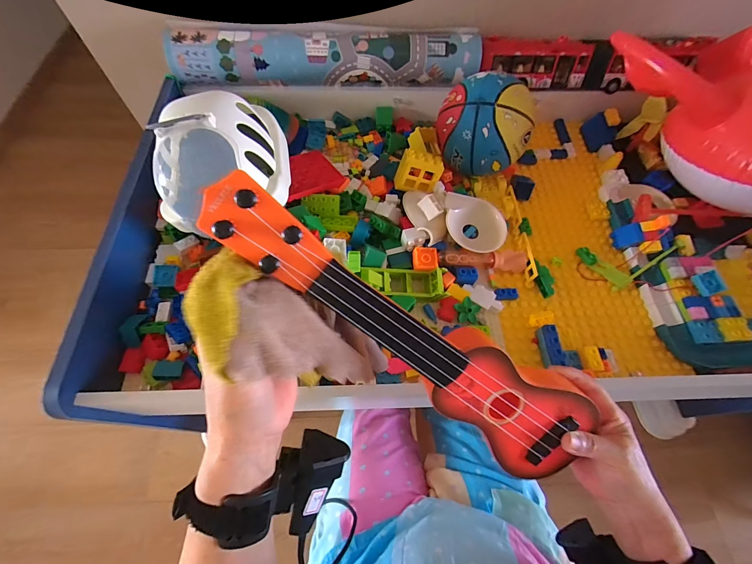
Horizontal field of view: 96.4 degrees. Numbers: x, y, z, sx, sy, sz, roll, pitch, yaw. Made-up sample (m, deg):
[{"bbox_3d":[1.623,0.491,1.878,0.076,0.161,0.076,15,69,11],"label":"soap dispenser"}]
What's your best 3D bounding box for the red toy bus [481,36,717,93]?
[{"bbox_3d":[0.400,-0.394,0.607,0.425,0.072,0.077,-4,64,-5],"label":"red toy bus"}]

